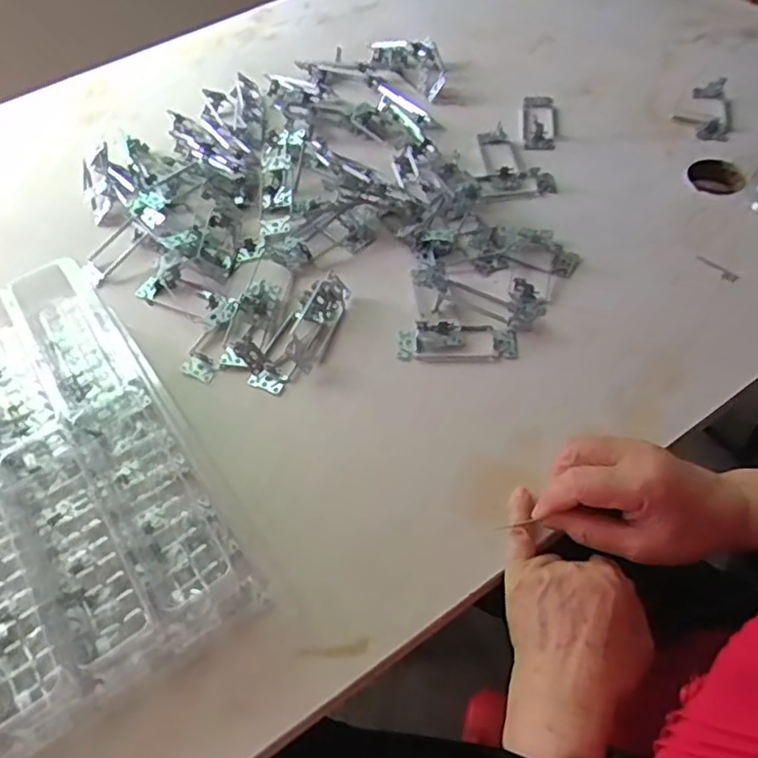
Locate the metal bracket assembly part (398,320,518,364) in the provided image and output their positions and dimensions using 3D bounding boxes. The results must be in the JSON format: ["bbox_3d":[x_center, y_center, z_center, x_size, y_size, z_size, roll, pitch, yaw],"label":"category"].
[{"bbox_3d":[0.071,-0.035,0.580,0.105,0.019,0.043,4,55,8],"label":"metal bracket assembly part"}]

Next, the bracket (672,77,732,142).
[{"bbox_3d":[0.386,-0.312,0.745,0.061,0.028,0.092,29,61,20],"label":"bracket"}]

